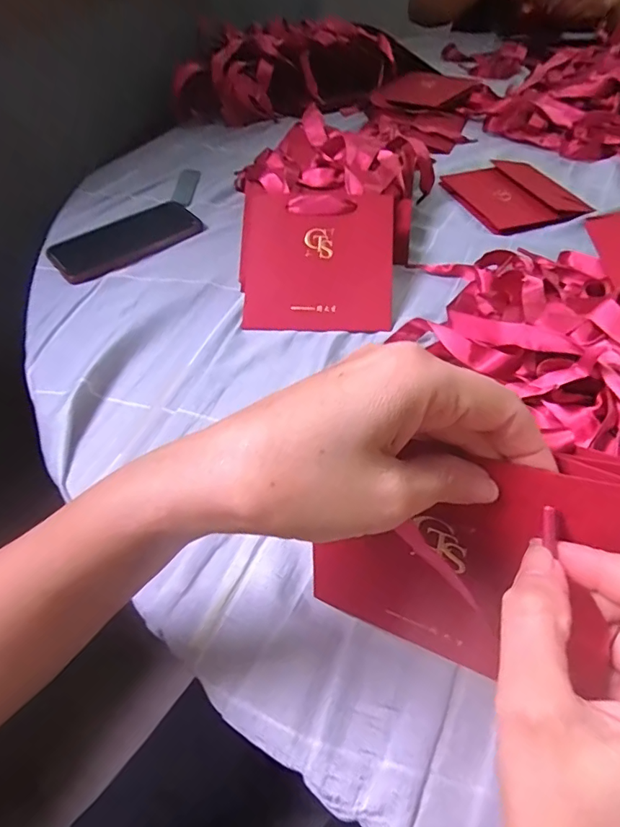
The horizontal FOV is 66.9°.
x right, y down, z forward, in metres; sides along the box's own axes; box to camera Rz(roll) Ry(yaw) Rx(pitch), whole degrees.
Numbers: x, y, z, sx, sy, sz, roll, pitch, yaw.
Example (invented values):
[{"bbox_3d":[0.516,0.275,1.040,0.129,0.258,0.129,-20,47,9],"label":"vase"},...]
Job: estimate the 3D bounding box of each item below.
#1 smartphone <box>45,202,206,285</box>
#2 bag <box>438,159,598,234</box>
[{"bbox_3d":[-0.203,-0.197,0.532,0.166,0.008,0.072,-36,70,-25],"label":"smartphone"},{"bbox_3d":[0.244,-0.260,0.564,0.117,0.013,0.138,-19,53,-12],"label":"bag"}]

